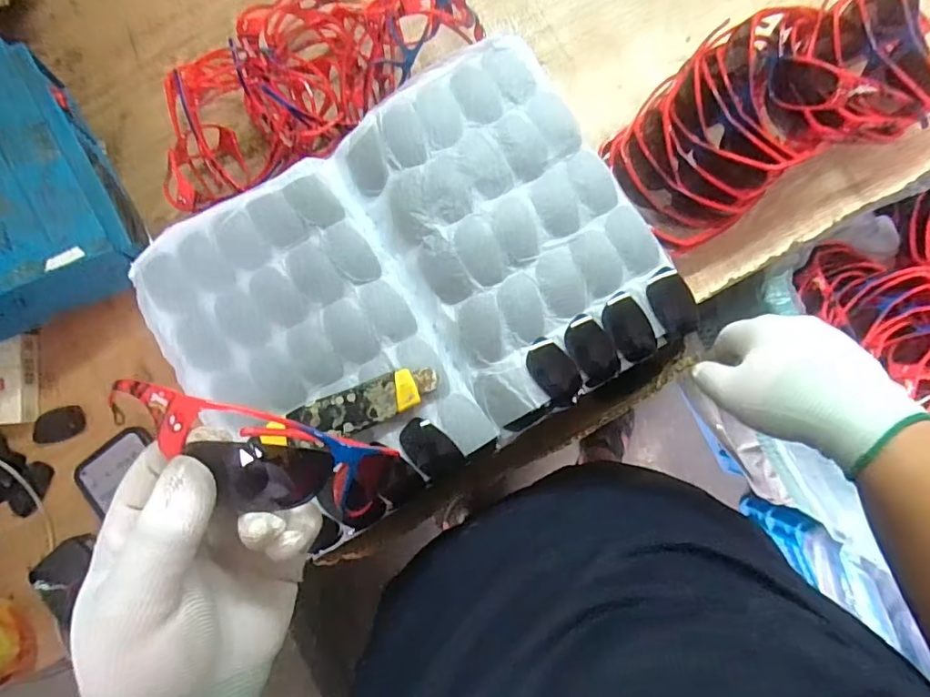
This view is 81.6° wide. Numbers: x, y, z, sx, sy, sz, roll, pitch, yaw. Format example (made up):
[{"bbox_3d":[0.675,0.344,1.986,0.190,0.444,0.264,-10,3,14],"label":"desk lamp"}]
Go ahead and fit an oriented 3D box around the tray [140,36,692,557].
[{"bbox_3d":[-0.047,-0.044,0.445,0.383,0.043,0.290,-32,85,0],"label":"tray"}]

